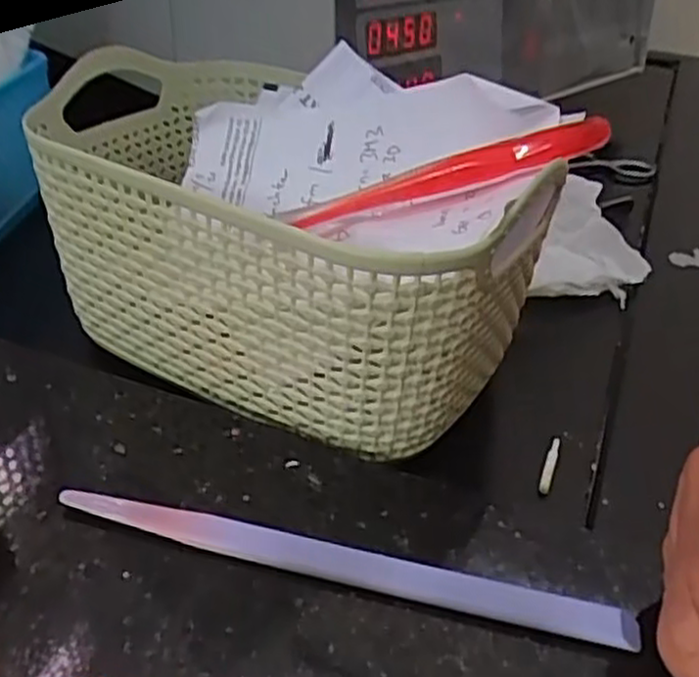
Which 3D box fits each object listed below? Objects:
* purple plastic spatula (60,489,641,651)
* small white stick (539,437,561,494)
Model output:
[{"bbox_3d":[-0.003,0.054,0.184,0.137,0.005,0.010,11,35,9],"label":"purple plastic spatula"},{"bbox_3d":[0.065,0.041,0.250,0.004,0.004,0.025,15,35,16],"label":"small white stick"}]

